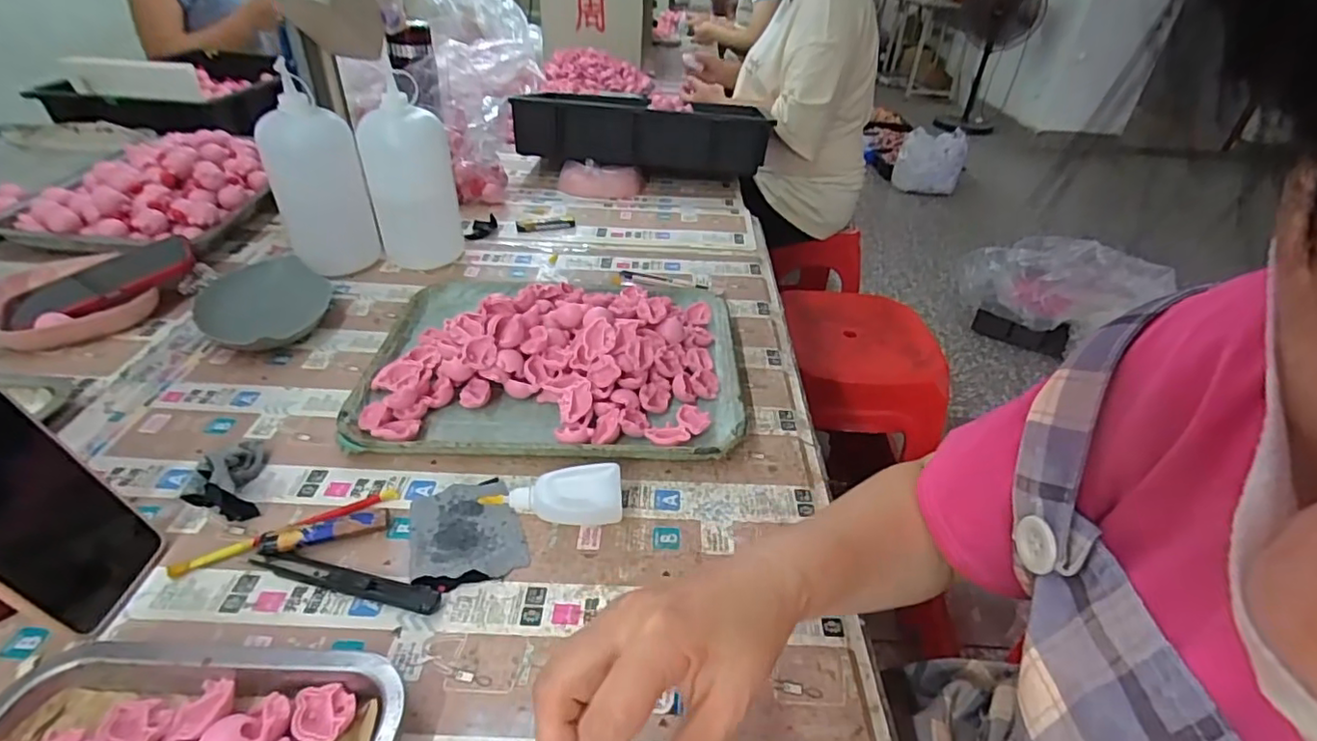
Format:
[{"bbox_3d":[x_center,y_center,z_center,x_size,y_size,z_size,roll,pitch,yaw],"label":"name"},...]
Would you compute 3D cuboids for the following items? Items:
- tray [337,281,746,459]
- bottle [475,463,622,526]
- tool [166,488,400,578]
[{"bbox_3d":[-0.094,-0.024,0.581,0.340,0.065,0.262,3,36,-1],"label":"tray"},{"bbox_3d":[-0.078,0.094,0.448,0.099,0.029,0.040,0,36,-5],"label":"bottle"},{"bbox_3d":[-0.263,0.112,0.430,0.144,0.012,0.015,-18,43,-27],"label":"tool"}]

